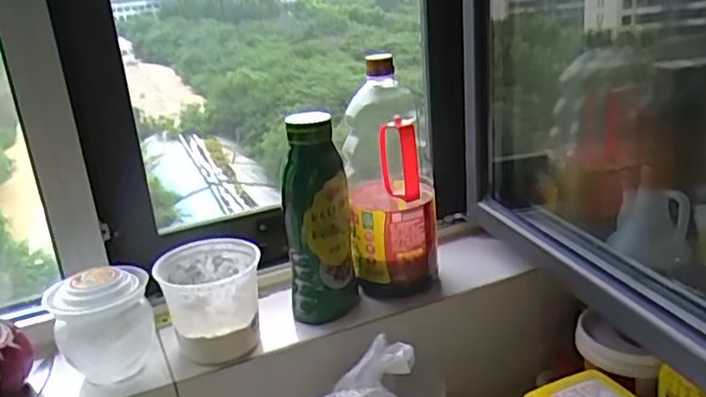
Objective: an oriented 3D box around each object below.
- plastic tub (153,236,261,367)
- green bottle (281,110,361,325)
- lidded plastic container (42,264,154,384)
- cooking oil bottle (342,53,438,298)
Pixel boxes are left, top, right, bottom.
[{"bbox_3d":[-0.158,0.119,0.742,0.107,0.110,0.114,-4,21,2],"label":"plastic tub"},{"bbox_3d":[-0.043,0.024,0.773,0.070,0.246,0.071,-2,21,8],"label":"green bottle"},{"bbox_3d":[-0.272,0.133,0.709,0.100,0.109,0.084,-15,23,-25],"label":"lidded plastic container"},{"bbox_3d":[0.047,-0.030,0.820,0.106,0.292,0.117,-2,21,8],"label":"cooking oil bottle"}]

